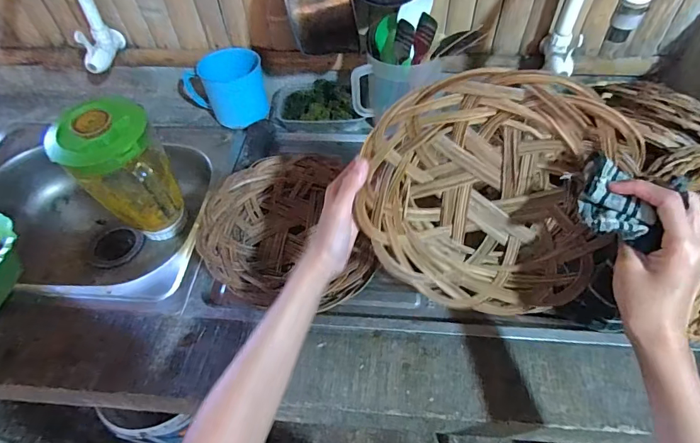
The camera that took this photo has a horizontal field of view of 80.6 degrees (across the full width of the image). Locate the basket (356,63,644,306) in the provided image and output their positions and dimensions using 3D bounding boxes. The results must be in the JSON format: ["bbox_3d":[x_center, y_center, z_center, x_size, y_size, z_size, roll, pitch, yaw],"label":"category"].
[{"bbox_3d":[0.129,-0.018,0.392,0.228,0.248,0.050,9,35,12],"label":"basket"}]

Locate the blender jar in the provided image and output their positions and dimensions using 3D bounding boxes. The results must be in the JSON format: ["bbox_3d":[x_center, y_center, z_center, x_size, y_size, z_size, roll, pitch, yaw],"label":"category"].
[{"bbox_3d":[-0.374,-0.070,0.714,0.142,0.256,0.111,0,51,3],"label":"blender jar"}]

